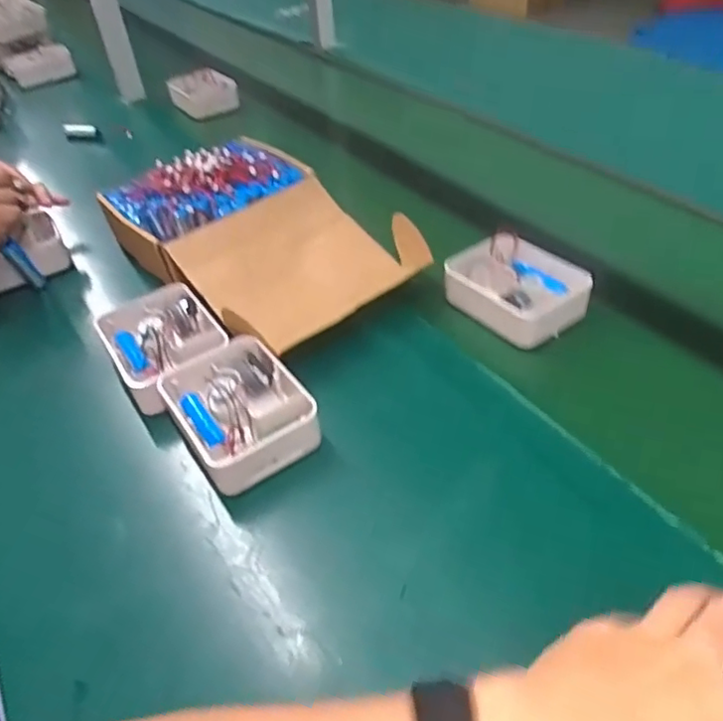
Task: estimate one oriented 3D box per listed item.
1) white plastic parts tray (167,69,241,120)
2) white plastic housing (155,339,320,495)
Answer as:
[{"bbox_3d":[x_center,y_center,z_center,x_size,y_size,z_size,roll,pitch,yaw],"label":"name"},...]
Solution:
[{"bbox_3d":[-0.297,-0.505,1.154,0.120,0.063,0.070,-17,43,-10],"label":"white plastic parts tray"},{"bbox_3d":[-0.107,0.040,0.532,0.106,0.045,0.136,-28,46,-21],"label":"white plastic housing"}]

